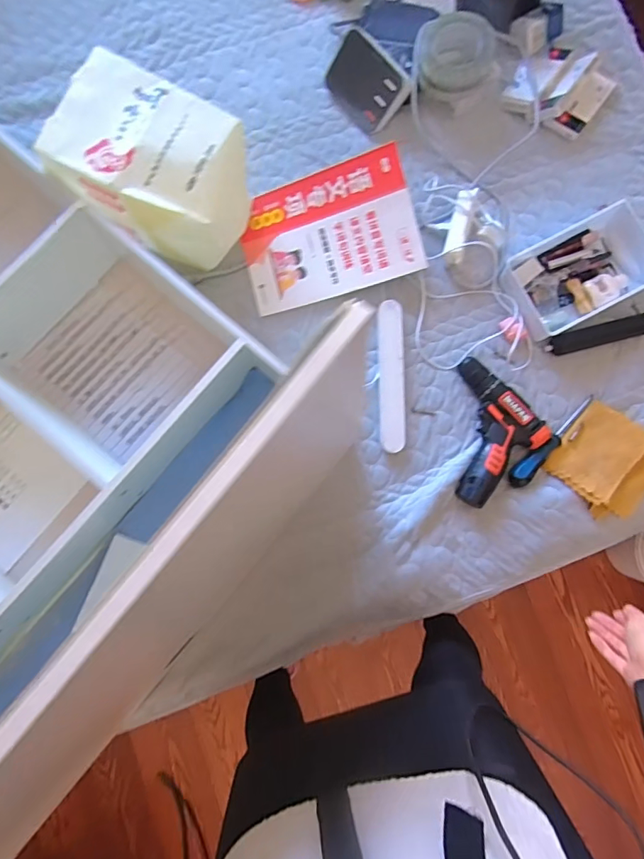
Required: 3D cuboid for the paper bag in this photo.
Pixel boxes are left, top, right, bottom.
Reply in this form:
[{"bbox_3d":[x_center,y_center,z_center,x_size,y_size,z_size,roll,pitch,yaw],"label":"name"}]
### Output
[{"bbox_3d":[-0.247,-0.389,0.723,0.263,0.162,0.194,26,83,5],"label":"paper bag"}]

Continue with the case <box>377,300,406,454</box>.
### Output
[{"bbox_3d":[0.116,-0.089,0.778,0.040,0.027,0.248,-1,80,2],"label":"case"}]

